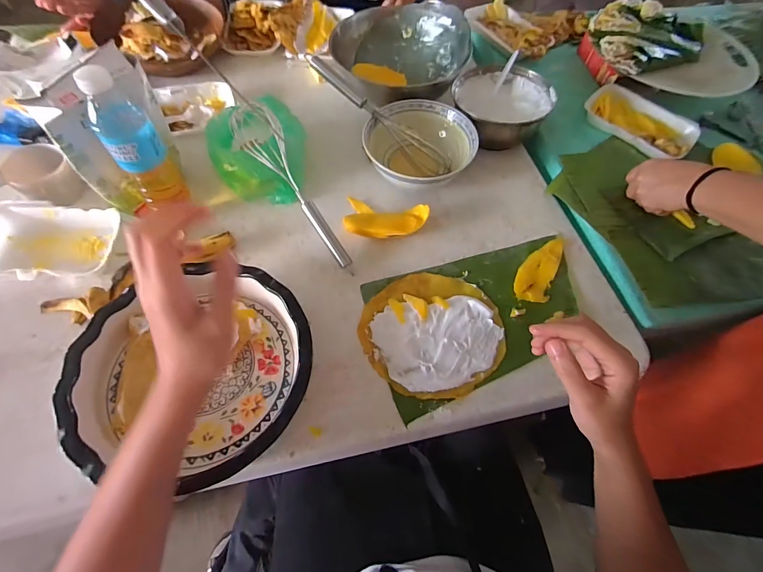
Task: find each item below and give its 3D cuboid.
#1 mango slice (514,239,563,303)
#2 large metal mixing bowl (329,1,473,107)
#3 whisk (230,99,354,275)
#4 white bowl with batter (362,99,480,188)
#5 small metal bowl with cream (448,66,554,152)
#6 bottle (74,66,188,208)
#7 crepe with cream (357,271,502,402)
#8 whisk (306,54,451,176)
[{"bbox_3d":[0.219,-0.025,0.518,0.048,0.012,0.112,24,63,10],"label":"mango slice"},{"bbox_3d":[0.031,-0.412,0.668,0.225,0.089,0.213,1,62,-2],"label":"large metal mixing bowl"},{"bbox_3d":[-0.121,-0.137,0.517,0.059,0.046,0.285,-32,88,-18],"label":"whisk"},{"bbox_3d":[0.062,-0.214,0.589,0.158,0.065,0.168,1,62,-2],"label":"white bowl with batter"},{"bbox_3d":[0.195,-0.302,0.636,0.155,0.071,0.159,1,62,-2],"label":"small metal bowl with cream"},{"bbox_3d":[-0.302,-0.170,0.462,0.057,0.183,0.052,-34,68,-19],"label":"bottle"},{"bbox_3d":[0.066,0.057,0.477,0.167,0.018,0.168,1,62,-2],"label":"crepe with cream"},{"bbox_3d":[-0.004,-0.270,0.589,0.279,0.050,0.060,42,67,-1],"label":"whisk"}]

